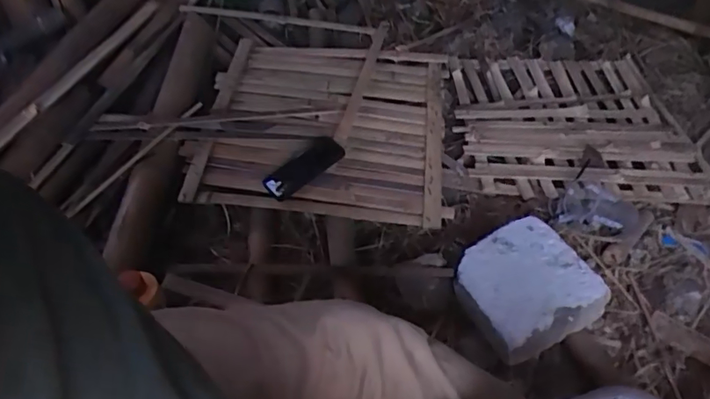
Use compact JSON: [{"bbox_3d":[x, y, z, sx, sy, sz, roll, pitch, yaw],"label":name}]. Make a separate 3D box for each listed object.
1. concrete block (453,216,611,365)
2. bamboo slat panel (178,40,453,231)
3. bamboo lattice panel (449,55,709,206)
[{"bbox_3d":[0.280,0.153,0.904,0.195,0.106,0.204,-18,51,-19],"label":"concrete block"},{"bbox_3d":[-0.068,-0.161,1.141,0.514,0.057,0.468,4,57,0],"label":"bamboo slat panel"},{"bbox_3d":[0.520,-0.209,1.301,0.557,0.030,0.515,-1,49,0],"label":"bamboo lattice panel"}]

